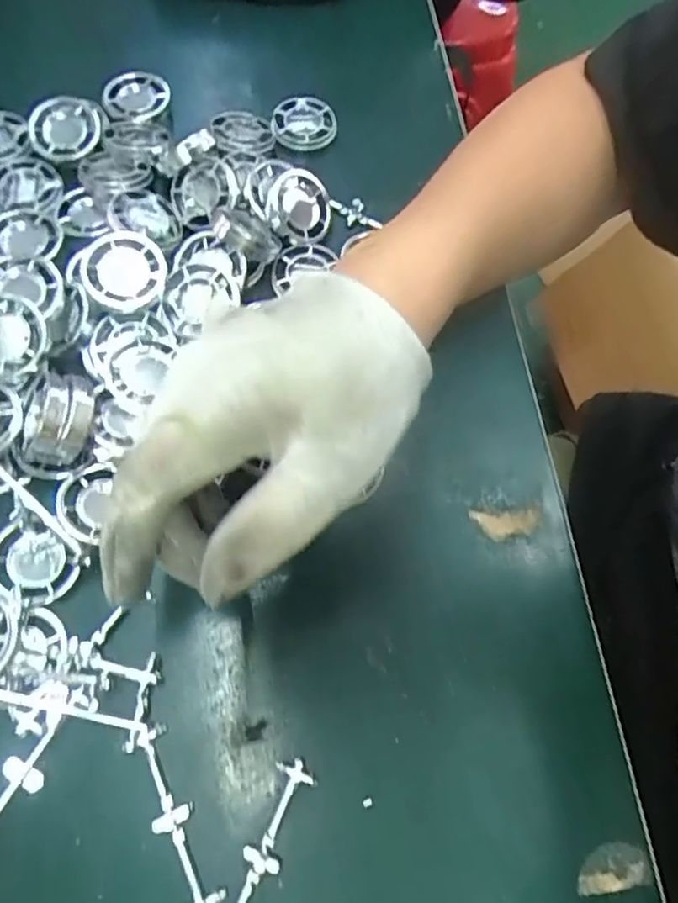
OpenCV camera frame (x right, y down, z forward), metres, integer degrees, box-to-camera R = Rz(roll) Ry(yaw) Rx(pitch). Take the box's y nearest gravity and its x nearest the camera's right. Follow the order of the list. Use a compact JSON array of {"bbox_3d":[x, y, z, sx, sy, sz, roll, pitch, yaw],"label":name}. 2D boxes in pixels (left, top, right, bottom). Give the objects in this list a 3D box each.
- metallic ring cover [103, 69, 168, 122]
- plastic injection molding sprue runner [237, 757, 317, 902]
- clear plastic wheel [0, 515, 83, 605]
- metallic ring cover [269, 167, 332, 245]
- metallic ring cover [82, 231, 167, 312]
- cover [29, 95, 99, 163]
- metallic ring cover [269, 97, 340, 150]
[{"bbox_3d":[-0.125,-0.221,0.387,0.040,0.010,0.039,-30,74,-15],"label":"metallic ring cover"},{"bbox_3d":[-0.030,0.157,0.240,0.017,0.004,0.071,23,69,5],"label":"plastic injection molding sprue runner"},{"bbox_3d":[-0.133,0.048,0.267,0.038,0.011,0.032,39,71,10],"label":"clear plastic wheel"},{"bbox_3d":[-0.021,-0.138,0.350,0.036,0.011,0.040,9,81,-26],"label":"metallic ring cover"},{"bbox_3d":[-0.103,-0.088,0.302,0.036,0.012,0.040,17,78,-17],"label":"metallic ring cover"},{"bbox_3d":[-0.160,-0.189,0.364,0.039,0.008,0.037,-21,88,-14],"label":"cover"},{"bbox_3d":[-0.023,-0.207,0.393,0.041,0.014,0.037,-9,70,-8],"label":"metallic ring cover"}]

